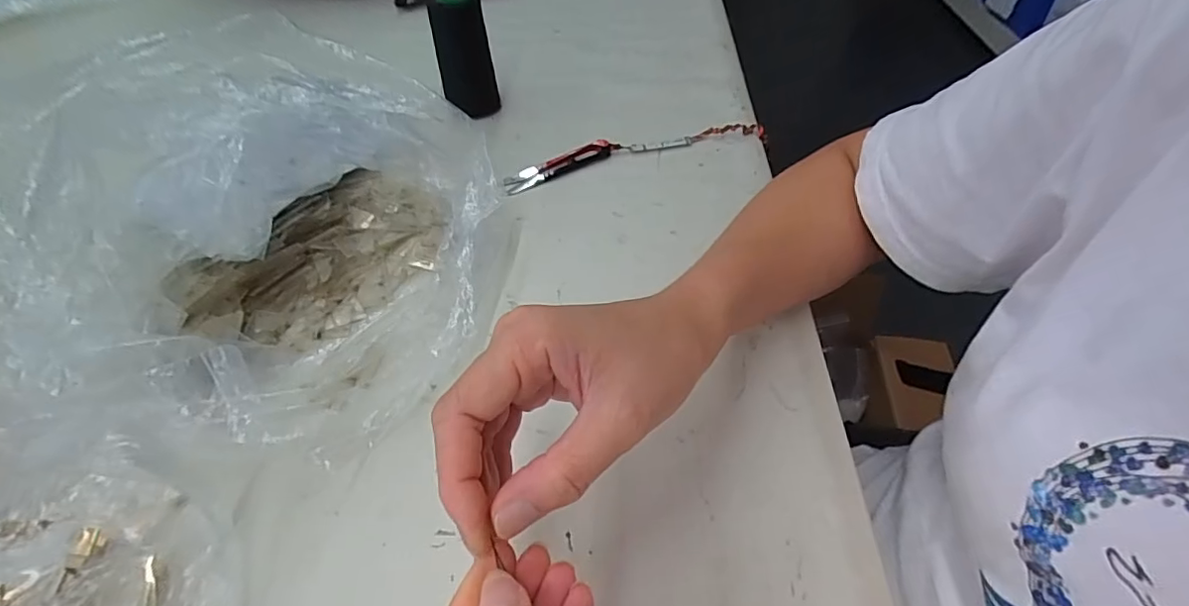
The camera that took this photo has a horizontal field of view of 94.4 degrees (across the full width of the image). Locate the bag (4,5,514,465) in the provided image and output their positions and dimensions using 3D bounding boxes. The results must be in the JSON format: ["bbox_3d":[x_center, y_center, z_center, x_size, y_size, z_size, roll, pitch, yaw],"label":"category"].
[{"bbox_3d":[-0.199,-0.053,0.351,0.262,0.120,0.267,7,48,9],"label":"bag"}]

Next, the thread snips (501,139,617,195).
[{"bbox_3d":[-0.027,-0.120,0.471,0.103,0.010,0.023,-21,50,-15],"label":"thread snips"}]

